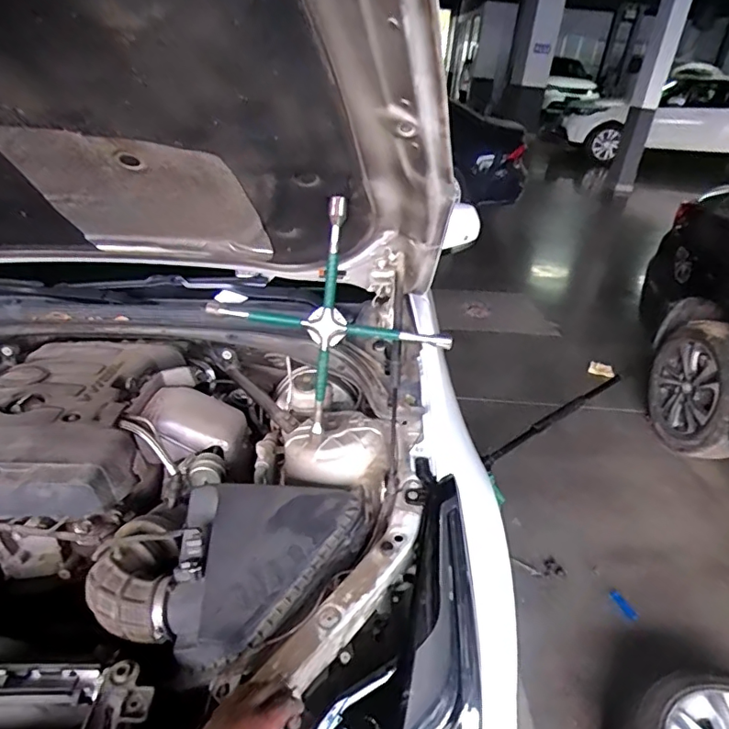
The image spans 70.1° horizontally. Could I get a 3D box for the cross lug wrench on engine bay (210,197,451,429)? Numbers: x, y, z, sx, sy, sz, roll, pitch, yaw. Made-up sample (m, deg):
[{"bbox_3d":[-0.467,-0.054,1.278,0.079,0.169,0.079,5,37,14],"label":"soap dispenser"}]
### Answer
[{"bbox_3d":[-0.065,-0.074,0.959,0.318,0.329,0.056,-37,12,13],"label":"cross lug wrench on engine bay"}]

